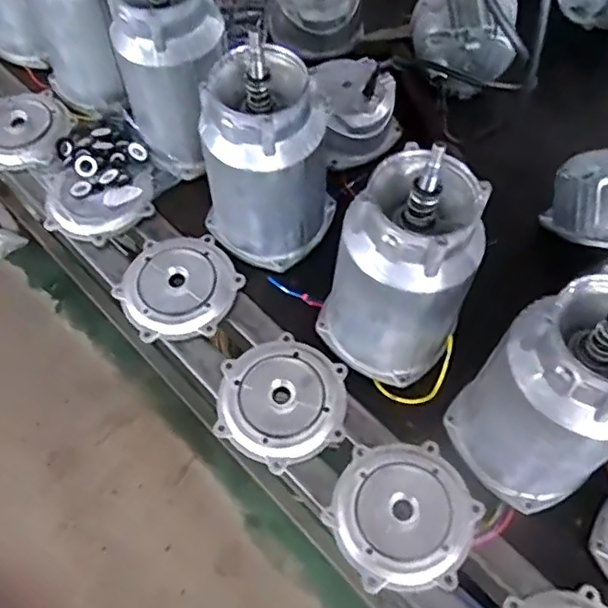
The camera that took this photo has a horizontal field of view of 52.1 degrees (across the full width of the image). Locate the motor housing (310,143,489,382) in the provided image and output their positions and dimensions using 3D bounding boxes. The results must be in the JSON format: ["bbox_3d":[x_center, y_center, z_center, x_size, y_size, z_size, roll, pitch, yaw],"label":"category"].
[{"bbox_3d":[0.084,-0.029,0.561,0.132,0.206,0.111,25,64,14],"label":"motor housing"}]

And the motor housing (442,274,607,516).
[{"bbox_3d":[0.204,0.073,0.500,0.124,0.210,0.117,38,68,19],"label":"motor housing"}]

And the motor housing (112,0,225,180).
[{"bbox_3d":[-0.151,-0.264,0.693,0.109,0.202,0.119,-31,65,-16],"label":"motor housing"}]

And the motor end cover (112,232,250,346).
[{"bbox_3d":[-0.138,-0.022,0.682,0.124,0.019,0.131,-34,66,-17],"label":"motor end cover"}]

